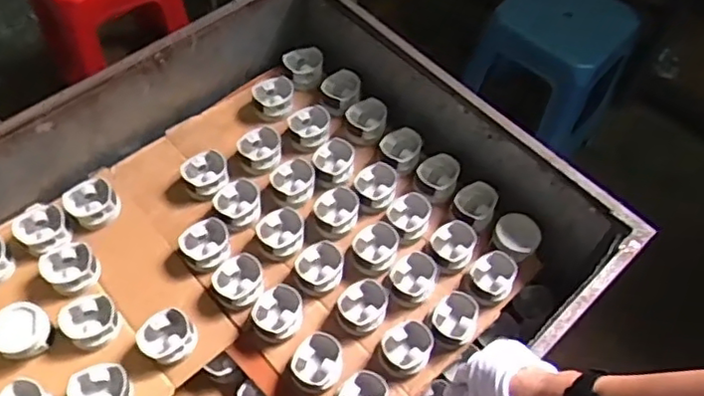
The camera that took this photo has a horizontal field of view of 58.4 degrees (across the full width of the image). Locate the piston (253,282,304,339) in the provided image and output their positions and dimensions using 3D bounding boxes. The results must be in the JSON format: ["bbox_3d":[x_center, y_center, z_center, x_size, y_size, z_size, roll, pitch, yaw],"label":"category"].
[{"bbox_3d":[-0.111,0.176,0.964,0.070,0.051,0.074,2,57,-3],"label":"piston"}]

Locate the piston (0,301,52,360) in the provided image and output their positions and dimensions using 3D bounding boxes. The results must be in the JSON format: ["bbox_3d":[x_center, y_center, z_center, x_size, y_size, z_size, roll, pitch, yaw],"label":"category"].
[{"bbox_3d":[-0.482,0.198,0.924,0.080,0.049,0.075,2,57,-3],"label":"piston"}]

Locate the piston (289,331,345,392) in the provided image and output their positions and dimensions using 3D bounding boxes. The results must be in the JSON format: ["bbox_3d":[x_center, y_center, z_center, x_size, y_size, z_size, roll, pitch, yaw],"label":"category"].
[{"bbox_3d":[-0.052,0.245,0.937,0.076,0.045,0.081,4,57,-2],"label":"piston"}]

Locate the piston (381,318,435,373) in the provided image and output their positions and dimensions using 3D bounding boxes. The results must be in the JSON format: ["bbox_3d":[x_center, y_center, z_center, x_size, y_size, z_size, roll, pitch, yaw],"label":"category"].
[{"bbox_3d":[0.085,0.227,0.960,0.073,0.054,0.078,2,57,-3],"label":"piston"}]

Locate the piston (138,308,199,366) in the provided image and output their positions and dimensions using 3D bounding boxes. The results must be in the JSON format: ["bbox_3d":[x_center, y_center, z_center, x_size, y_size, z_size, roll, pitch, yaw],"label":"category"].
[{"bbox_3d":[-0.274,0.206,0.940,0.084,0.045,0.074,19,58,8],"label":"piston"}]

